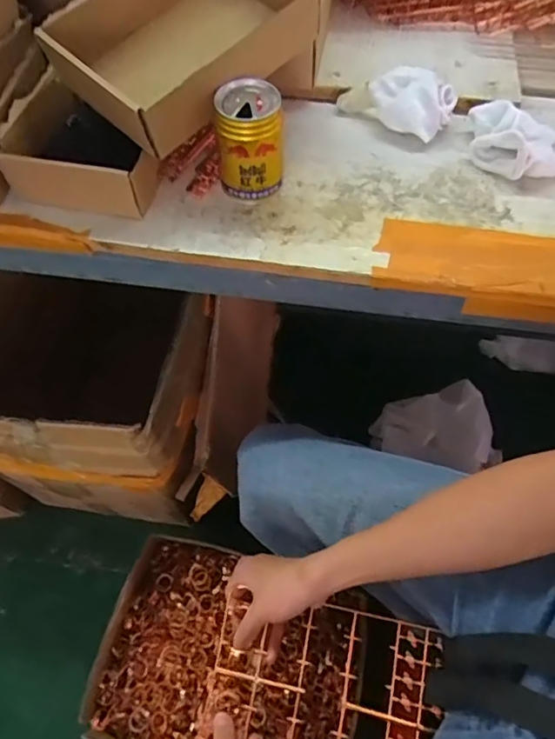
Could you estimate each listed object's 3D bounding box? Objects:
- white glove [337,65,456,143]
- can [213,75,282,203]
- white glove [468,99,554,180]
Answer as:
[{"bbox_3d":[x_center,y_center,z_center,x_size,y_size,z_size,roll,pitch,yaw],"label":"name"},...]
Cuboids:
[{"bbox_3d":[0.129,-0.298,0.551,0.117,0.041,0.051,31,63,15],"label":"white glove"},{"bbox_3d":[-0.027,-0.216,0.490,0.059,0.099,0.056,0,61,0],"label":"can"},{"bbox_3d":[0.255,-0.243,0.533,0.095,0.041,0.099,0,61,0],"label":"white glove"}]

